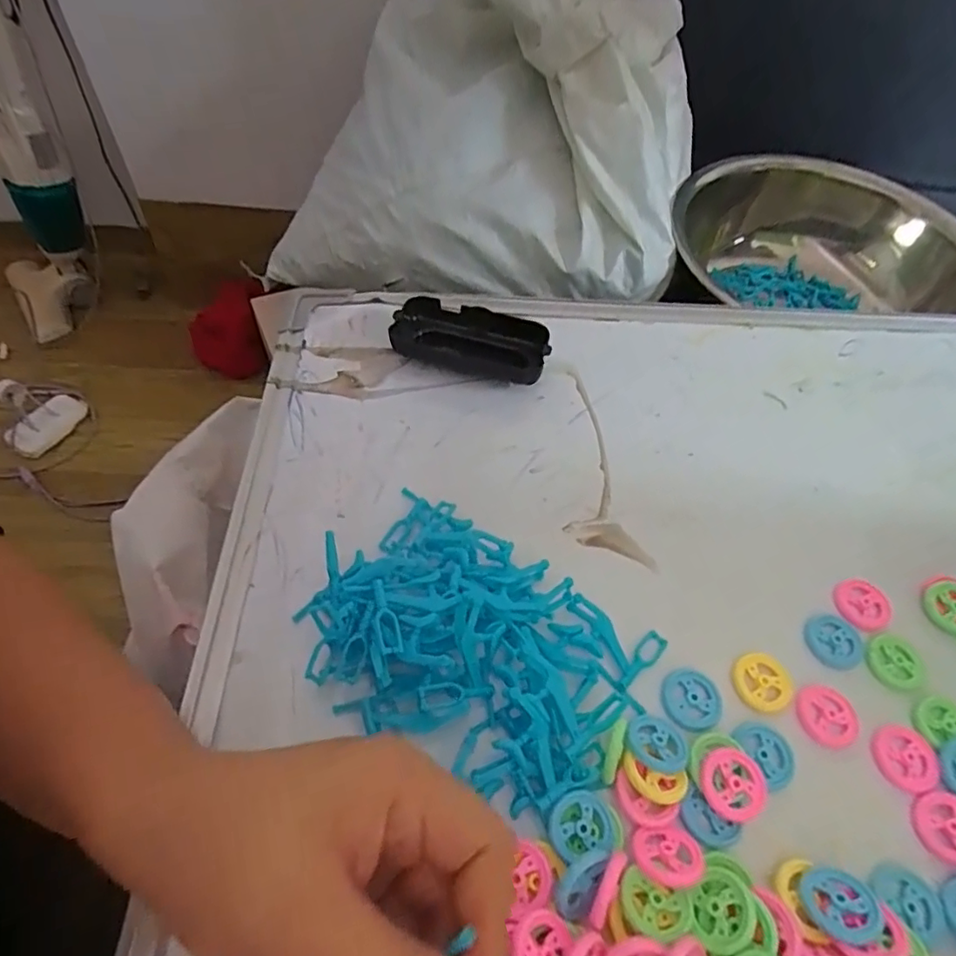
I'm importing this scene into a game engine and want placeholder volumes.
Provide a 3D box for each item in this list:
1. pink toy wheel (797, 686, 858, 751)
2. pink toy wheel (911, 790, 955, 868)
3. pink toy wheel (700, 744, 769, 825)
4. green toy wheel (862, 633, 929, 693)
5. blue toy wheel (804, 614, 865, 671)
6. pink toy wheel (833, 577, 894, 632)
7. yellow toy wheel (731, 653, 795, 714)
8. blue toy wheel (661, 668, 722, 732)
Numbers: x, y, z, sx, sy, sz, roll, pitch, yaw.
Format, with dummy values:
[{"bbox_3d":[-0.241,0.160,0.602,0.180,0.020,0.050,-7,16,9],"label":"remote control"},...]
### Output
[{"bbox_3d":[0.179,0.121,0.298,0.030,0.004,0.030,2,55,-3],"label":"pink toy wheel"},{"bbox_3d":[0.222,0.163,0.272,0.034,0.004,0.030,-6,56,-9],"label":"pink toy wheel"},{"bbox_3d":[0.119,0.143,0.272,0.031,0.010,0.029,2,55,-3],"label":"pink toy wheel"},{"bbox_3d":[0.228,0.100,0.316,0.031,0.004,0.030,2,55,-3],"label":"green toy wheel"},{"bbox_3d":[0.198,0.090,0.322,0.031,0.004,0.029,2,55,-3],"label":"blue toy wheel"},{"bbox_3d":[0.222,0.072,0.335,0.032,0.004,0.030,2,55,-3],"label":"pink toy wheel"},{"bbox_3d":[0.150,0.107,0.306,0.031,0.004,0.029,2,55,-3],"label":"yellow toy wheel"},{"bbox_3d":[0.110,0.113,0.298,0.031,0.004,0.029,2,55,-3],"label":"blue toy wheel"}]

